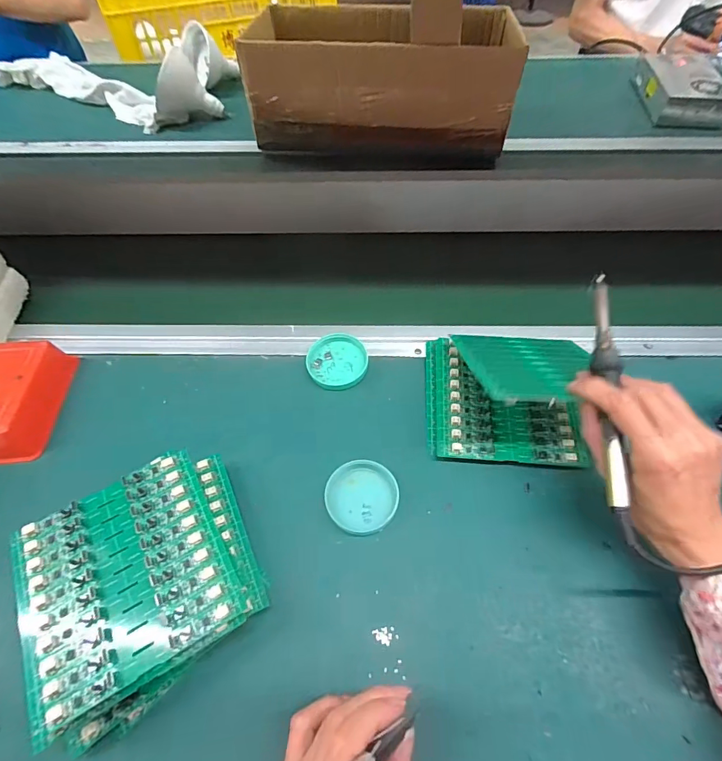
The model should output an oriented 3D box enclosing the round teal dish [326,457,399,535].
[{"bbox_3d":[0.001,0.104,0.373,0.063,0.010,0.063,0,55,0],"label":"round teal dish"}]

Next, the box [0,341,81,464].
[{"bbox_3d":[-0.360,0.019,0.418,0.091,0.043,0.124,-3,55,-2],"label":"box"}]

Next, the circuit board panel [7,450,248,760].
[{"bbox_3d":[-0.170,0.137,0.298,0.134,0.012,0.139,-28,60,-17],"label":"circuit board panel"}]

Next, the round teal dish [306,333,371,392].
[{"bbox_3d":[-0.026,-0.021,0.458,0.066,0.014,0.064,0,55,0],"label":"round teal dish"}]

